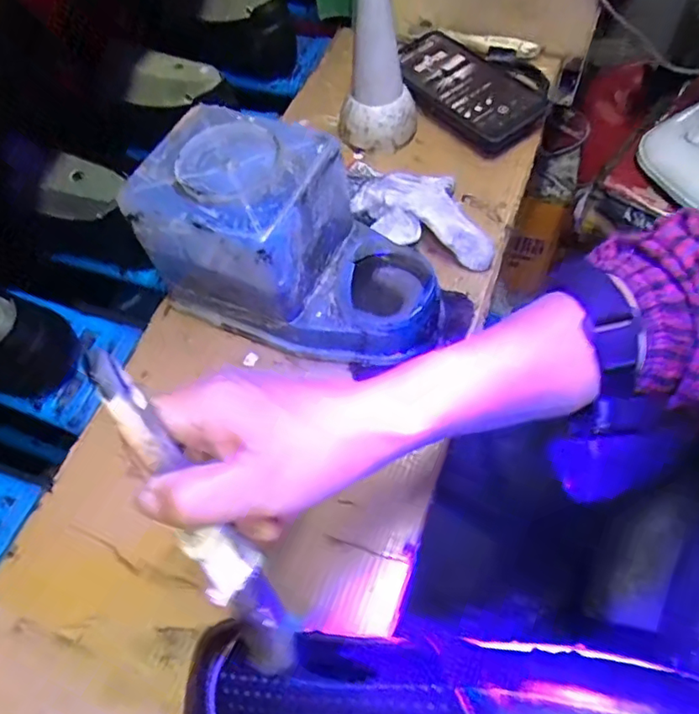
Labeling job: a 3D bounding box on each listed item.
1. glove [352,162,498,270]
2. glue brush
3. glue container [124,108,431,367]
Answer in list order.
[{"bbox_3d":[0.053,-0.119,0.441,0.131,0.036,0.078,15,63,13],"label":"glove"},{"bbox_3d":[-0.063,0.065,0.228,0.022,0.021,0.151,-31,100,-13],"label":"glue brush"},{"bbox_3d":[-0.032,-0.072,0.375,0.193,0.116,0.101,20,64,15],"label":"glue container"}]

